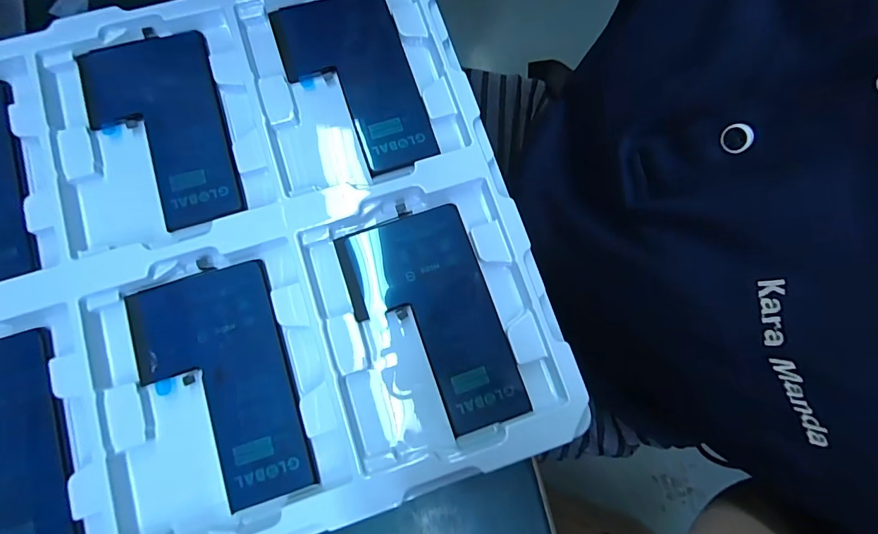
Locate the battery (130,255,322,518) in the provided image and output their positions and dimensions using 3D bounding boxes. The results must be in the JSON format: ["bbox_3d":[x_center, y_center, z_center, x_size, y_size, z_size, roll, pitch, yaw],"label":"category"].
[{"bbox_3d":[-0.102,0.055,0.200,0.065,0.004,0.108,-18,80,-5],"label":"battery"}]

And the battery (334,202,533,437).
[{"bbox_3d":[-0.005,0.026,0.211,0.063,0.004,0.109,-19,80,-5],"label":"battery"}]

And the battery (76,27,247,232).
[{"bbox_3d":[-0.146,-0.072,0.226,0.065,0.004,0.111,-18,80,-5],"label":"battery"}]

